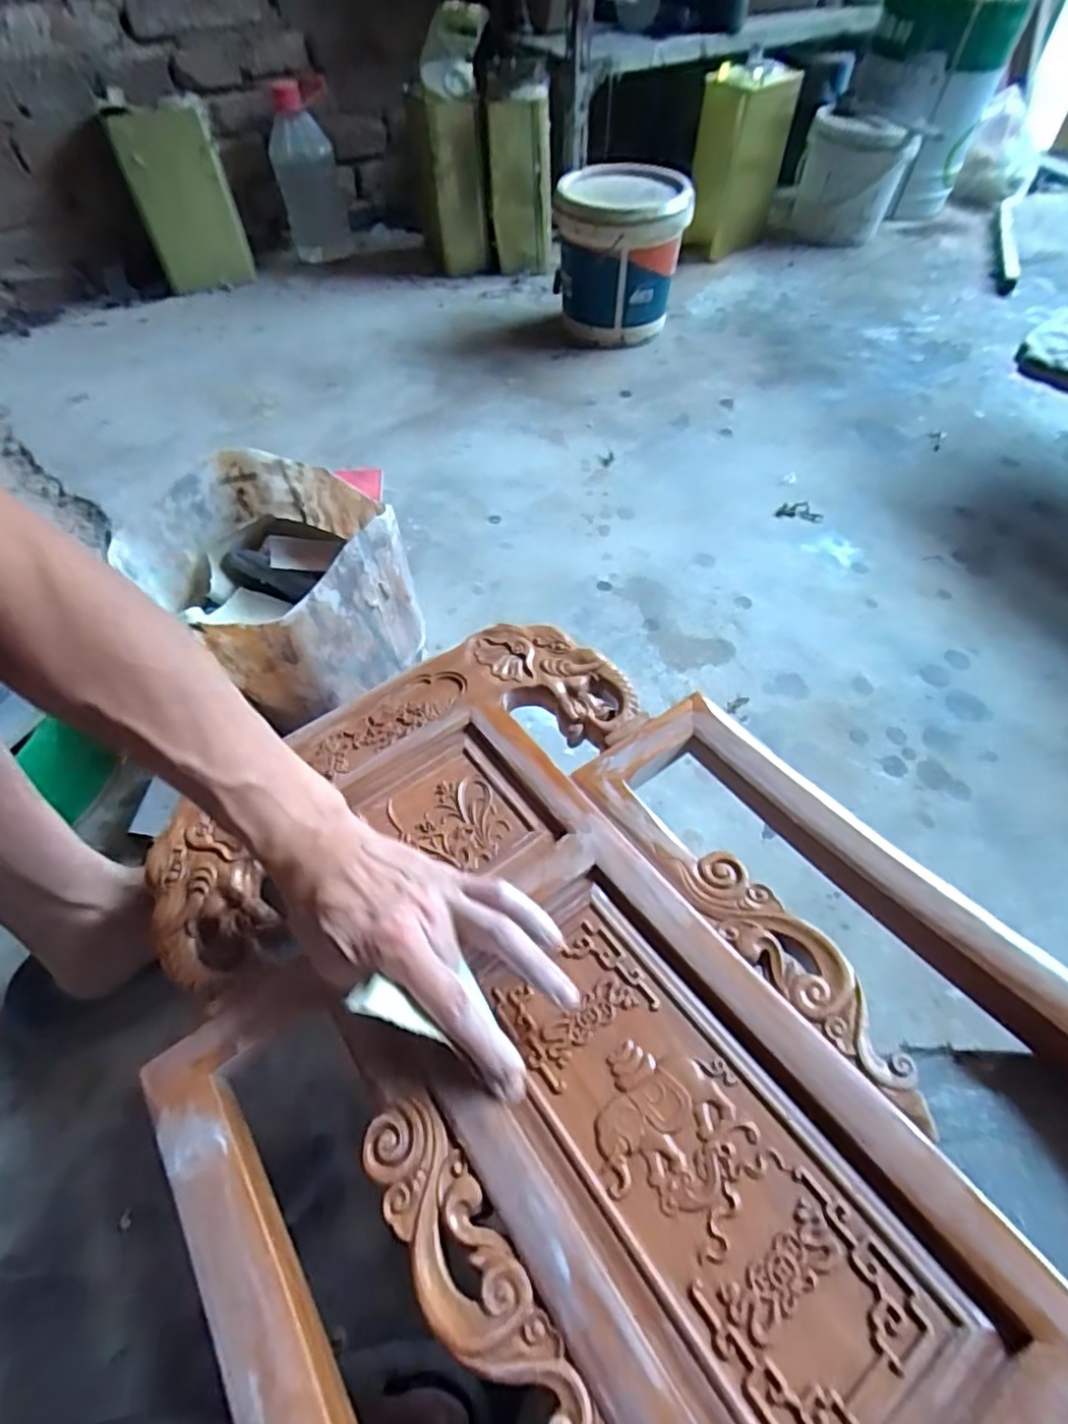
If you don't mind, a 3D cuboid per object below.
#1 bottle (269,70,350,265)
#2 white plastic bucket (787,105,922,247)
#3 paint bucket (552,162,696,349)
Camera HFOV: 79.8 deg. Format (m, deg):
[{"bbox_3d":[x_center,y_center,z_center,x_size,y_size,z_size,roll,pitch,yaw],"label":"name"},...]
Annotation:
[{"bbox_3d":[-0.462,-1.106,1.312,0.134,0.256,0.117,-20,59,-12],"label":"bottle"},{"bbox_3d":[0.614,-1.036,1.248,0.198,0.183,0.160,16,59,10],"label":"white plastic bucket"},{"bbox_3d":[0.134,-0.758,1.067,0.202,0.206,0.213,-2,57,-1],"label":"paint bucket"}]

